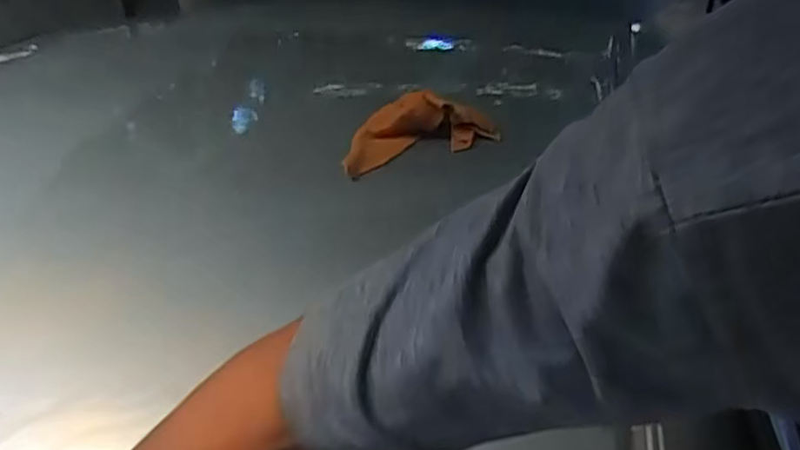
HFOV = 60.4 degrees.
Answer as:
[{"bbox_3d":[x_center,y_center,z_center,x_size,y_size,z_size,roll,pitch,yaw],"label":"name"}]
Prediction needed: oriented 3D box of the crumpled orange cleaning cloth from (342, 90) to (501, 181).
[{"bbox_3d":[0.015,-0.099,0.707,0.175,0.047,0.068,-18,37,-17],"label":"crumpled orange cleaning cloth"}]

